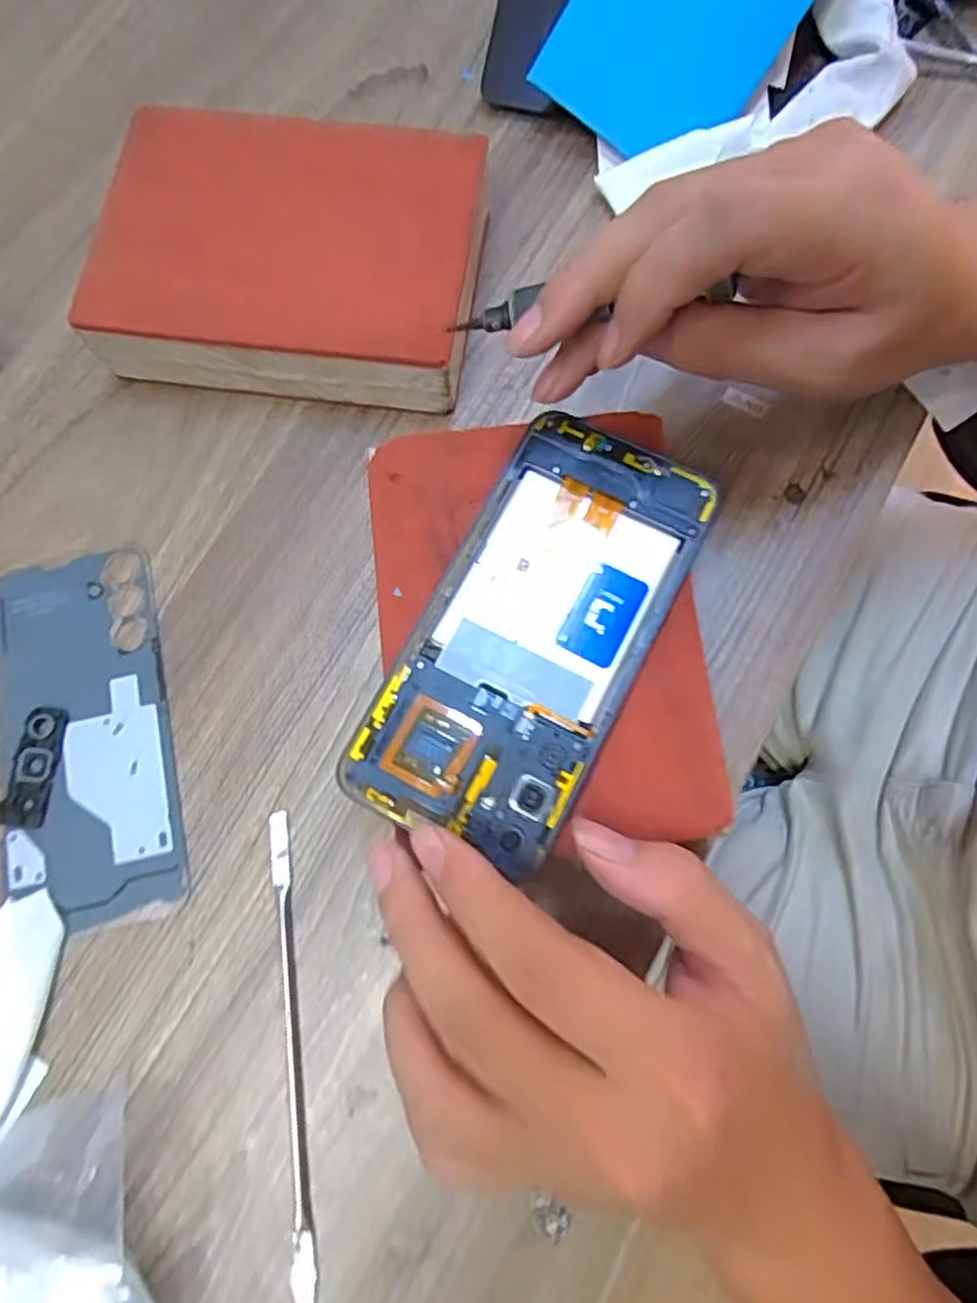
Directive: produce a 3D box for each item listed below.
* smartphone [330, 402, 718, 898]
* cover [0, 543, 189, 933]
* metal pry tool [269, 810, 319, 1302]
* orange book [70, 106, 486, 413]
[{"bbox_3d":[0.017,-0.009,0.250,0.073,0.004,0.154,27,79,8],"label":"smartphone"},{"bbox_3d":[-0.167,0.032,0.292,0.069,0.004,0.151,-14,76,-2],"label":"cover"},{"bbox_3d":[-0.073,0.146,0.262,0.010,0.004,0.168,-8,76,0],"label":"metal pry tool"},{"bbox_3d":[-0.088,-0.175,0.322,0.166,0.041,0.118,7,76,3],"label":"orange book"}]

